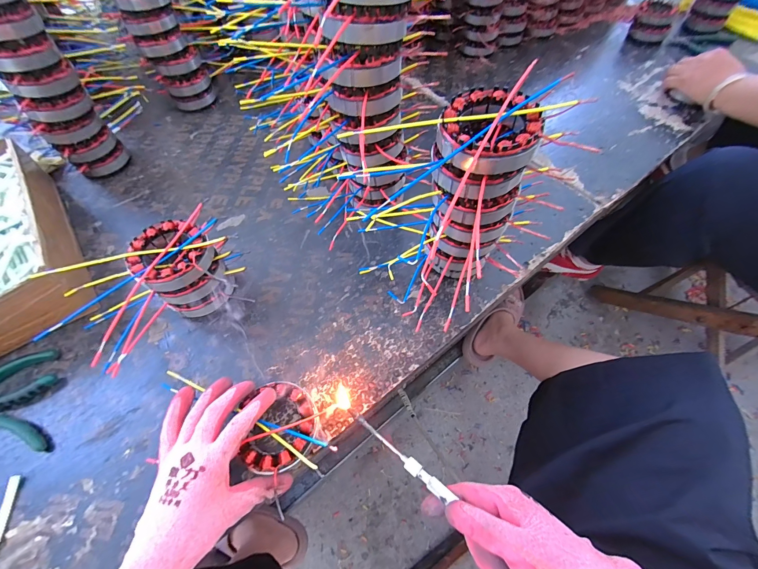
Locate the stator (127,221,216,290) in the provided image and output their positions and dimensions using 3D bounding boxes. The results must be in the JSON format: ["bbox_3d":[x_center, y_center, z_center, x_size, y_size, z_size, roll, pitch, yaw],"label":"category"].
[{"bbox_3d":[-0.242,-0.032,0.381,0.082,0.031,0.091,-41,68,-20],"label":"stator"}]

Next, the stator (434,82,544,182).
[{"bbox_3d":[0.096,-0.133,0.285,0.085,0.038,0.092,13,61,8],"label":"stator"}]

